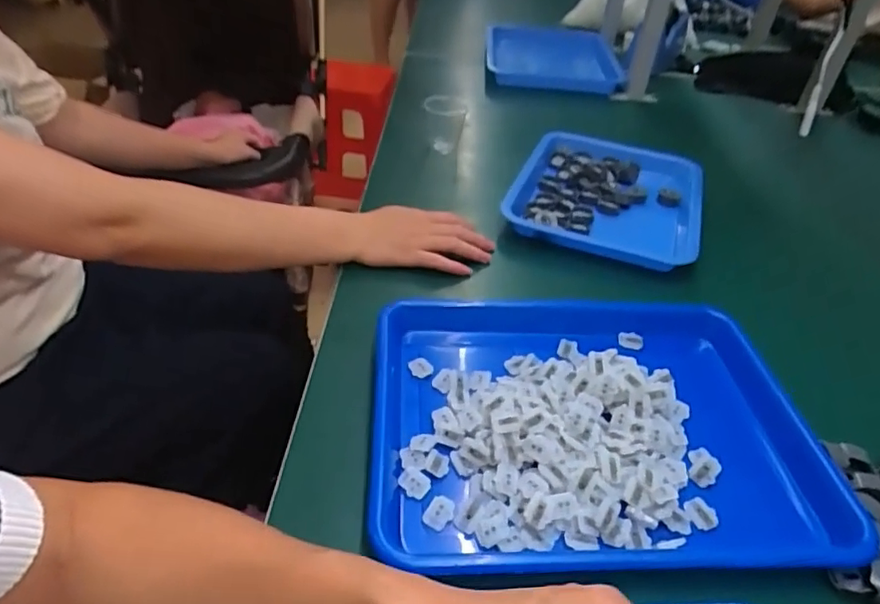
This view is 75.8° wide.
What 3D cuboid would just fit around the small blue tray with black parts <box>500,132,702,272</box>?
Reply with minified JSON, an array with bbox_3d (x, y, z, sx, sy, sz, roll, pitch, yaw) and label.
[{"bbox_3d":[0.217,-0.141,0.730,0.227,0.035,0.268,16,41,14],"label":"small blue tray with black parts"}]

